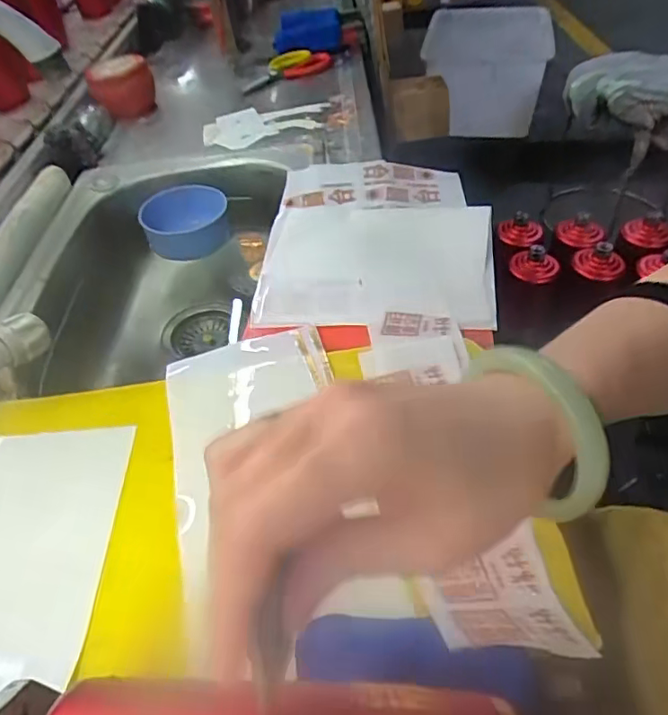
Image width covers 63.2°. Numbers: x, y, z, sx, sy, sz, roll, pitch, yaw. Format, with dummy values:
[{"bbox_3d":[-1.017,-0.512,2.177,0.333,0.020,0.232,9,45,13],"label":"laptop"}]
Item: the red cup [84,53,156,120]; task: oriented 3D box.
[{"bbox_3d":[-0.367,-0.470,0.938,0.105,0.080,0.116,-22,49,-15],"label":"red cup"}]

